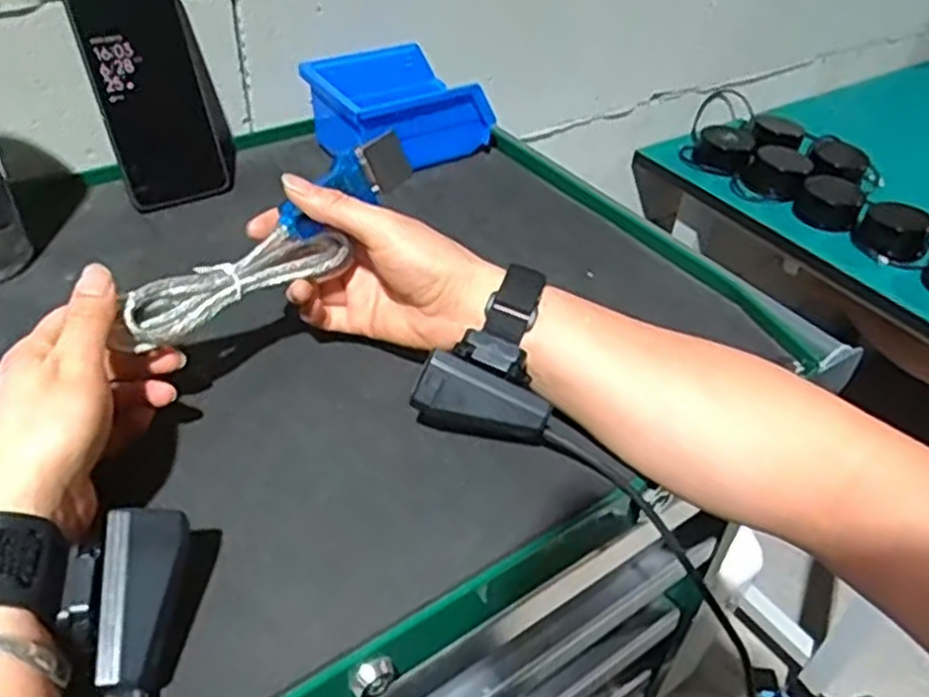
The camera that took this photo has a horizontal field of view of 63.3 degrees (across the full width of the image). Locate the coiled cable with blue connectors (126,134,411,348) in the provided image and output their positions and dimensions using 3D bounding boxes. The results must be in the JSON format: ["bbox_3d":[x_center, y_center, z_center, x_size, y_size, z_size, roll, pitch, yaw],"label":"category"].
[{"bbox_3d":[-0.101,-0.059,0.424,0.031,0.037,0.188,34,62,31],"label":"coiled cable with blue connectors"}]

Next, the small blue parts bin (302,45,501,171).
[{"bbox_3d":[-0.060,-0.209,0.667,0.138,0.074,0.111,-19,45,-25],"label":"small blue parts bin"}]

